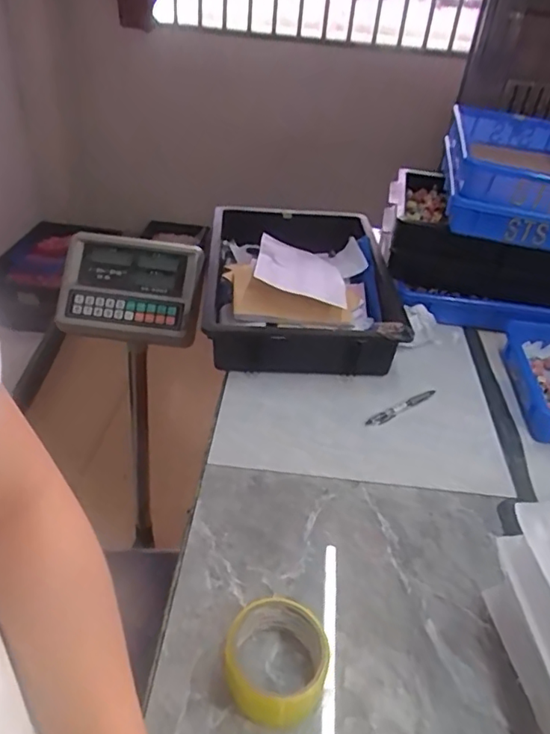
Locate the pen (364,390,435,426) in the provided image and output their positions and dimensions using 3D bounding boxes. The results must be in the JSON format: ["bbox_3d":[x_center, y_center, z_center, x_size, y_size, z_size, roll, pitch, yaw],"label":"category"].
[{"bbox_3d":[0.186,0.060,0.826,0.125,0.010,0.016,-19,42,-27],"label":"pen"}]

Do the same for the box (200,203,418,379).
[{"bbox_3d":[0.044,-0.134,0.995,0.314,0.120,0.437,3,37,-3],"label":"box"}]

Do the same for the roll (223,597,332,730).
[{"bbox_3d":[0.000,0.264,0.510,0.094,0.048,0.090,2,37,-1],"label":"roll"}]

